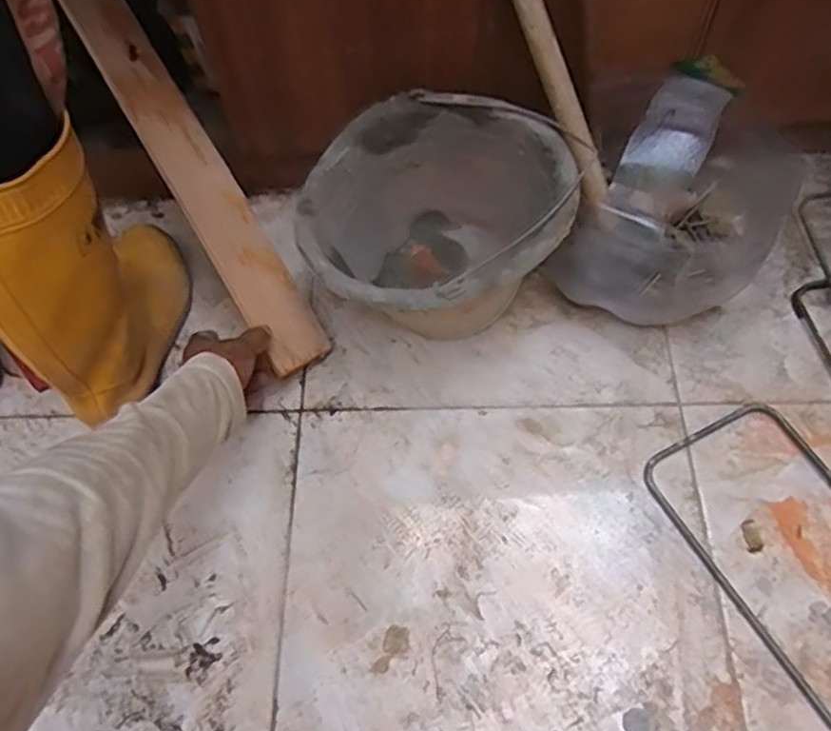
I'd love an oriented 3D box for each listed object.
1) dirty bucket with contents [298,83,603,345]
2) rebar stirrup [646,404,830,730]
[{"bbox_3d":[0.023,-0.125,0.722,0.241,0.188,0.247,-2,62,3],"label":"dirty bucket with contents"},{"bbox_3d":[0.377,0.202,0.636,0.171,0.011,0.356,-29,64,-11],"label":"rebar stirrup"}]

